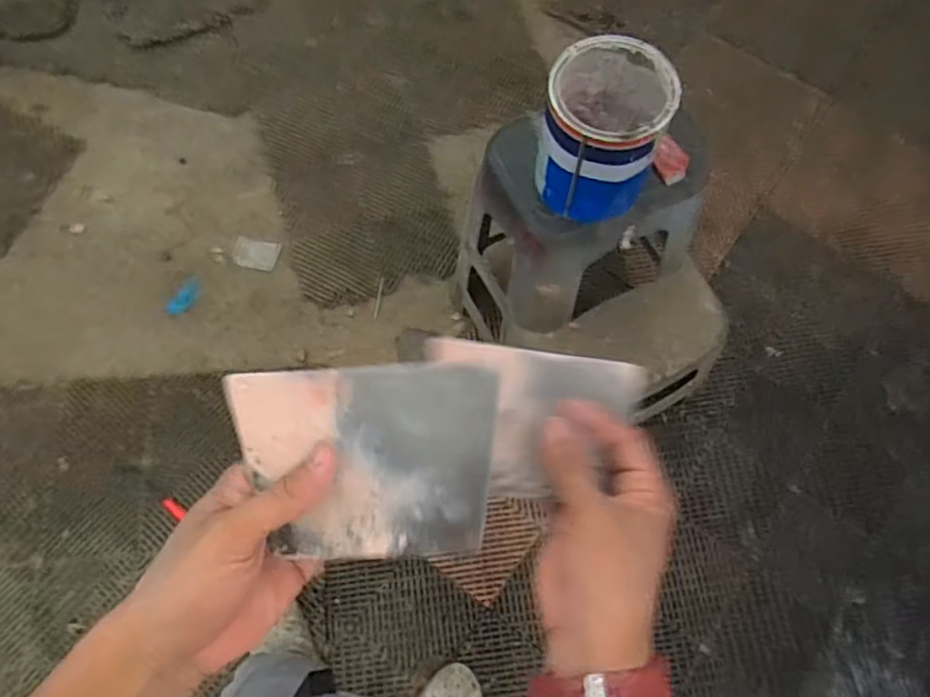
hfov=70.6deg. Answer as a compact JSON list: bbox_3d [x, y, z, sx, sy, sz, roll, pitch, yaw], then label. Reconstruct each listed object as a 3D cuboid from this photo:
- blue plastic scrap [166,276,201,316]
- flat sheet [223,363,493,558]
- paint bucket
[{"bbox_3d":[-0.686,-0.125,1.609,0.045,0.027,0.107,36,88,11],"label":"blue plastic scrap"},{"bbox_3d":[-0.052,0.060,0.348,0.136,0.005,0.099,-4,89,5],"label":"flat sheet"},{"bbox_3d":[0.189,-0.304,0.921,0.167,0.206,0.175,16,70,6],"label":"paint bucket"}]

